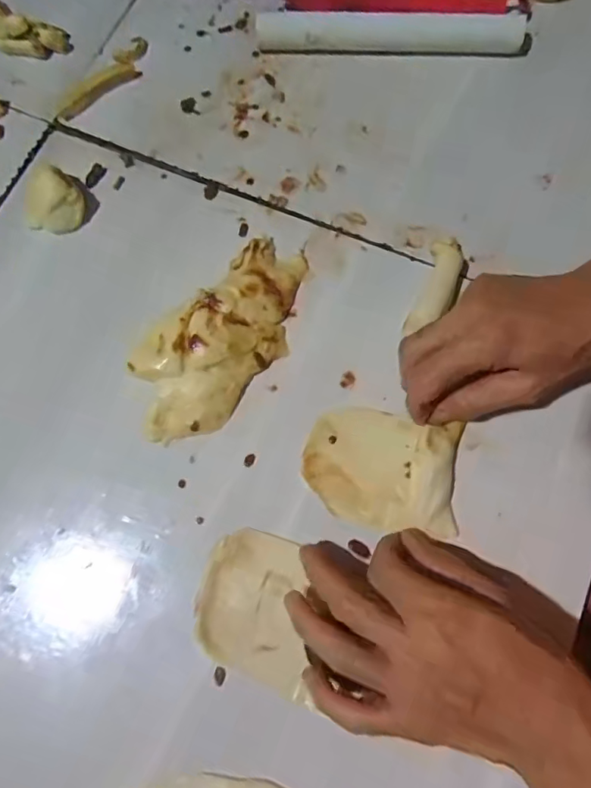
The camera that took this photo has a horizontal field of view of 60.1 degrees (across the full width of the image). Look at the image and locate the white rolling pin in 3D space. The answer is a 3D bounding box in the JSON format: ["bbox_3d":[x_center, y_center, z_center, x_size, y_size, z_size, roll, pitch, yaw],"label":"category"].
[{"bbox_3d":[0.080,-0.296,0.419,0.218,0.024,0.028,-1,75,1],"label":"white rolling pin"}]

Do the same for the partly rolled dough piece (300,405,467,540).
[{"bbox_3d":[0.057,0.048,0.333,0.100,0.012,0.073,16,76,5],"label":"partly rolled dough piece"}]

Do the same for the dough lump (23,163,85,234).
[{"bbox_3d":[-0.185,-0.146,0.386,0.045,0.030,0.040,-41,78,-9],"label":"dough lump"}]

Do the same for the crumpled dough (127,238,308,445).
[{"bbox_3d":[-0.050,-0.040,0.354,0.073,0.029,0.158,40,79,11],"label":"crumpled dough"}]

